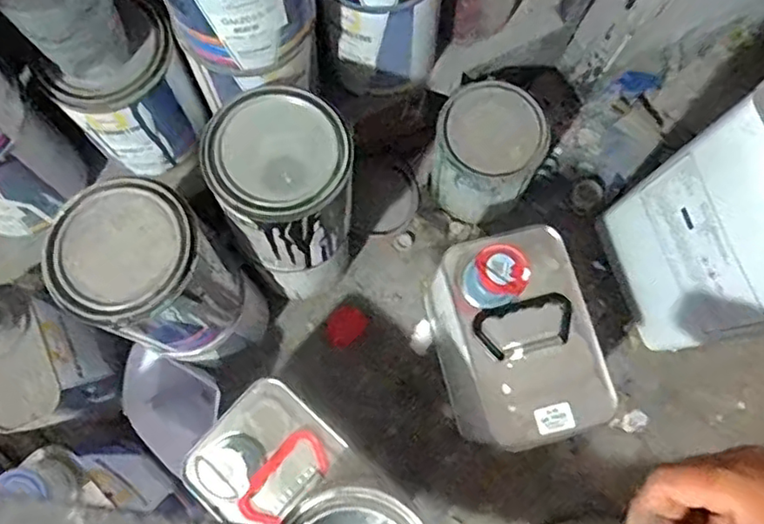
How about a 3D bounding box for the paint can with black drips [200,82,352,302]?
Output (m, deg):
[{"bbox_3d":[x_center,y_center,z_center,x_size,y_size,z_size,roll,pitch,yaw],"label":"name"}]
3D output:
[{"bbox_3d":[-0.071,-0.057,0.491,0.105,0.129,0.108,0,74,-2],"label":"paint can with black drips"}]

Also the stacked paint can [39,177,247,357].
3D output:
[{"bbox_3d":[-0.176,0.008,0.485,0.100,0.135,0.104,0,74,-2],"label":"stacked paint can"}]

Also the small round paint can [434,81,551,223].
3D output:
[{"bbox_3d":[0.104,-0.107,0.641,0.103,0.127,0.095,0,74,-2],"label":"small round paint can"}]

